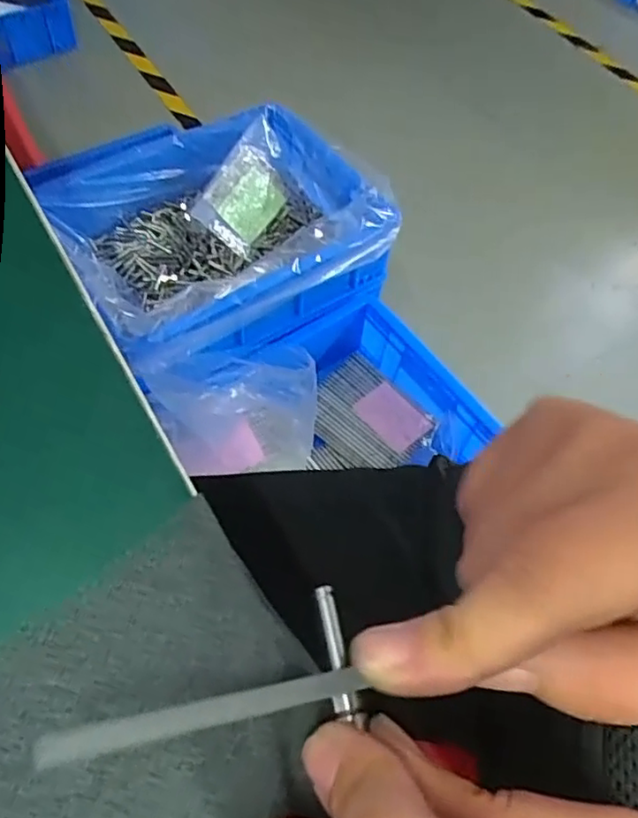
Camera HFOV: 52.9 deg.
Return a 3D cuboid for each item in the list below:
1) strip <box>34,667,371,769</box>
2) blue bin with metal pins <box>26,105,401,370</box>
[{"bbox_3d":[-0.020,0.059,0.124,0.062,0.004,0.005,-2,57,-23],"label":"strip"},{"bbox_3d":[-0.138,-0.232,0.853,0.393,0.120,0.310,-30,65,-21],"label":"blue bin with metal pins"}]

